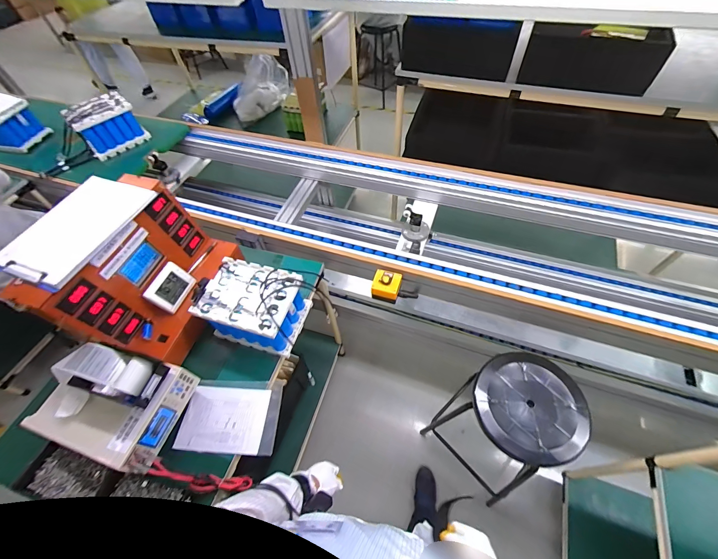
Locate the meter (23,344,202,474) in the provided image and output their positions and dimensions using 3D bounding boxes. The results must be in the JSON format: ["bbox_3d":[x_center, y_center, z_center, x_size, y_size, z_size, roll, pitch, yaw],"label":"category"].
[{"bbox_3d":[-0.575,0.267,0.707,0.316,0.125,0.218,8,57,9],"label":"meter"}]

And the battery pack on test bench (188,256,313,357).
[{"bbox_3d":[-0.289,0.066,0.853,0.256,0.151,0.181,13,58,13],"label":"battery pack on test bench"}]

